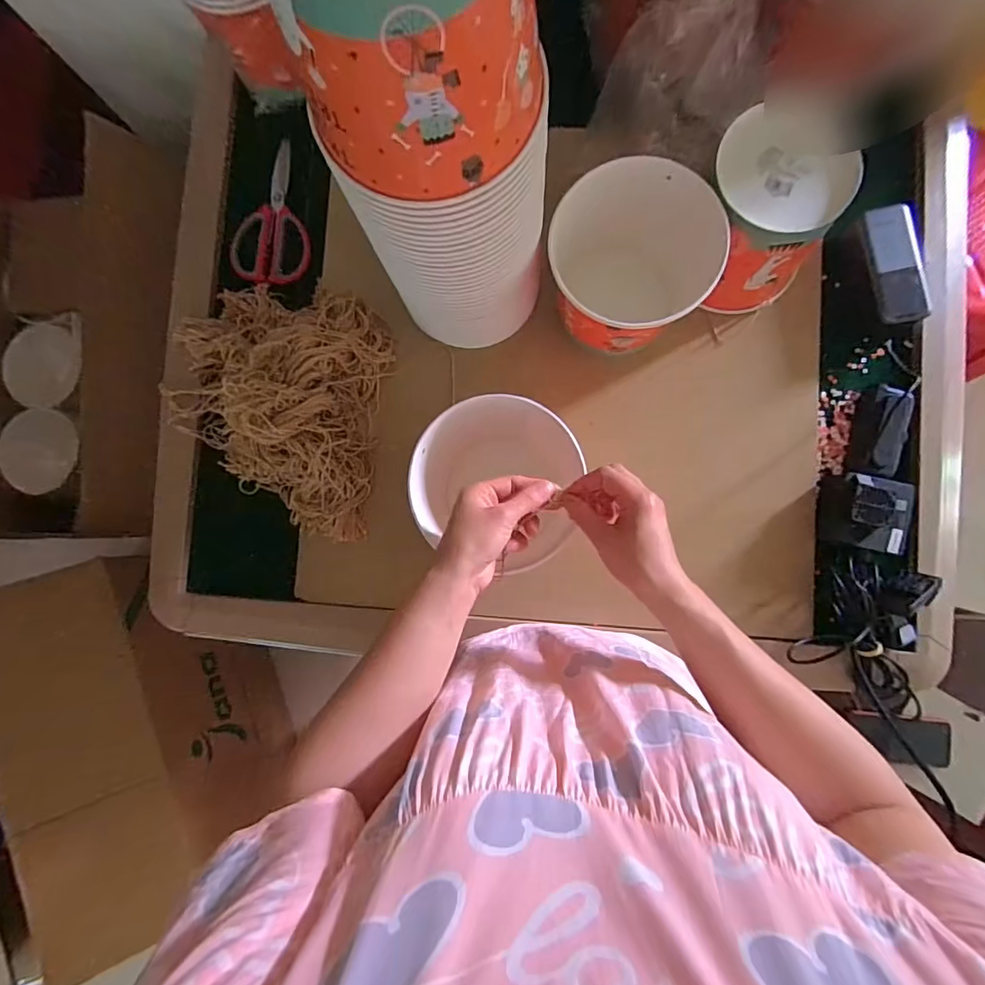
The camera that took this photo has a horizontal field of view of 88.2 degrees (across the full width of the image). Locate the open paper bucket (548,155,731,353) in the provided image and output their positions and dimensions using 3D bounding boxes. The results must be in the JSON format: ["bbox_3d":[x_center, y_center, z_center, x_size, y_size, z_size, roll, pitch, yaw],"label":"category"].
[{"bbox_3d":[0.154,-0.234,0.543,0.151,0.123,0.144,0,86,3],"label":"open paper bucket"}]

